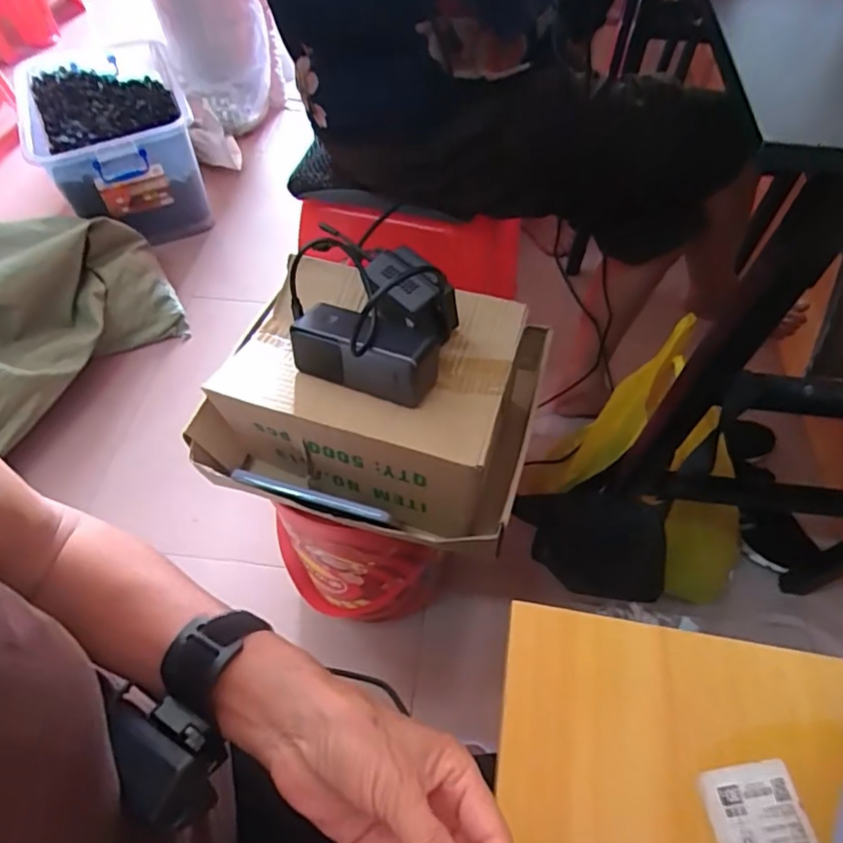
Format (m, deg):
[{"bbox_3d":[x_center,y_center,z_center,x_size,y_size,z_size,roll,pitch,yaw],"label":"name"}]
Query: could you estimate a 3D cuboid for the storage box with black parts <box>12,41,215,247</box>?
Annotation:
[{"bbox_3d":[-0.674,-0.585,1.327,0.321,0.333,0.417,-20,57,-13],"label":"storage box with black parts"}]

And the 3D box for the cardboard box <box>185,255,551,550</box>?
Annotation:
[{"bbox_3d":[-0.053,-0.021,0.600,0.321,0.150,0.240,14,56,10],"label":"cardboard box"}]

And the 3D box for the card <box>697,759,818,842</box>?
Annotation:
[{"bbox_3d":[0.201,0.236,0.348,0.060,0.004,0.049,-5,58,-7],"label":"card"}]

